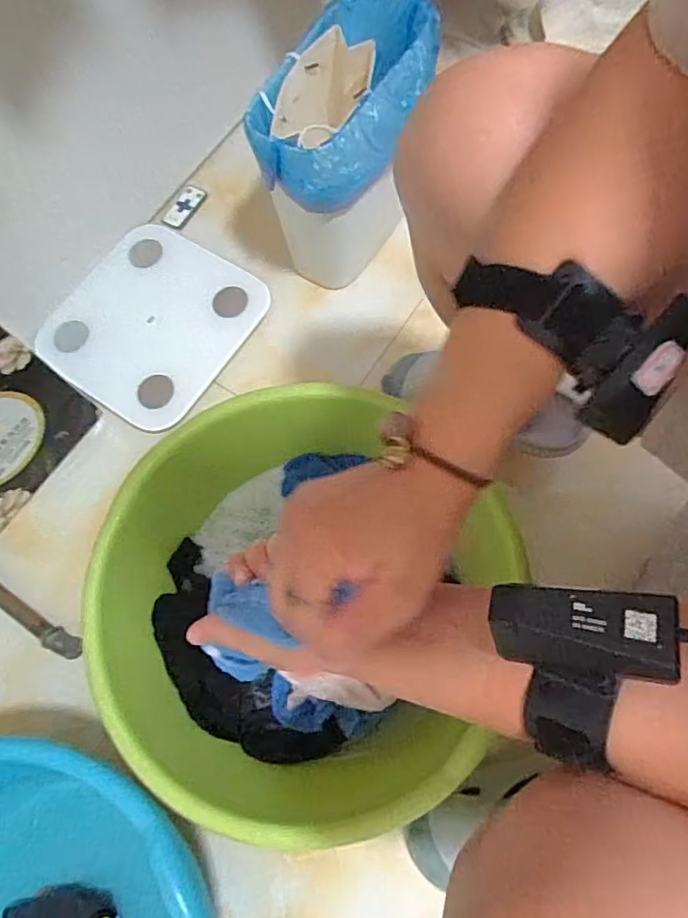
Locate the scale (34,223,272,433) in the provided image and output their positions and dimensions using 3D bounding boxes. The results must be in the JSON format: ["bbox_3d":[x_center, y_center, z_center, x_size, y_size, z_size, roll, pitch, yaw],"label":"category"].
[{"bbox_3d":[-0.295,-0.214,0.867,0.275,0.024,0.298,38,77,12],"label":"scale"}]

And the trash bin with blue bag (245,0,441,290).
[{"bbox_3d":[0.008,-0.411,0.778,0.168,0.269,0.272,21,75,10],"label":"trash bin with blue bag"}]

